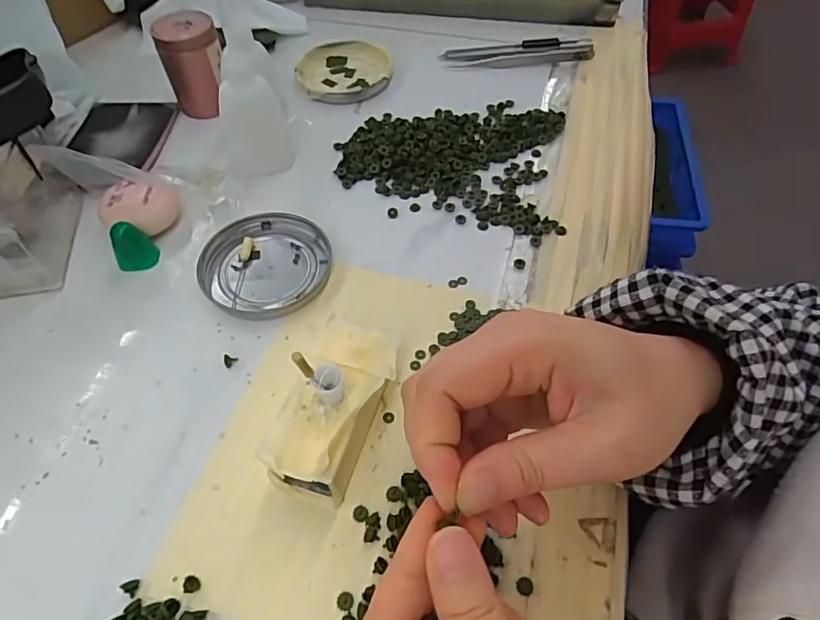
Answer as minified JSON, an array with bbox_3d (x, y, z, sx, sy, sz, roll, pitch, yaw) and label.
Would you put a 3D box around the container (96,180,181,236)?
[{"bbox_3d":[-0.173,-0.066,0.350,0.050,0.031,0.030,-8,55,-5],"label":"container"}]

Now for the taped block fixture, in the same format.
[{"bbox_3d":[-0.037,0.047,0.261,0.048,0.046,0.083,18,57,13],"label":"taped block fixture"}]

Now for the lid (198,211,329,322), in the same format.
[{"bbox_3d":[-0.089,-0.029,0.339,0.077,0.009,0.076,0,54,0],"label":"lid"}]

